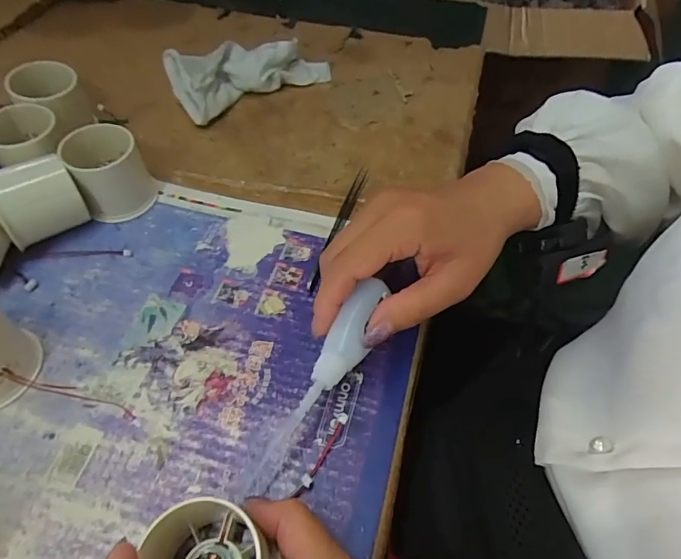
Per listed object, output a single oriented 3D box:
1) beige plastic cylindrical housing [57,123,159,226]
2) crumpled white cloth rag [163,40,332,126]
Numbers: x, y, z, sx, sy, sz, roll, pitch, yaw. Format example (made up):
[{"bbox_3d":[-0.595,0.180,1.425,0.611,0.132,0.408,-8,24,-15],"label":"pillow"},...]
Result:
[{"bbox_3d":[-0.172,-0.080,0.345,0.051,0.051,0.051,-18,56,-15],"label":"beige plastic cylindrical housing"},{"bbox_3d":[-0.088,-0.207,0.452,0.153,0.039,0.067,-31,61,-22],"label":"crumpled white cloth rag"}]

